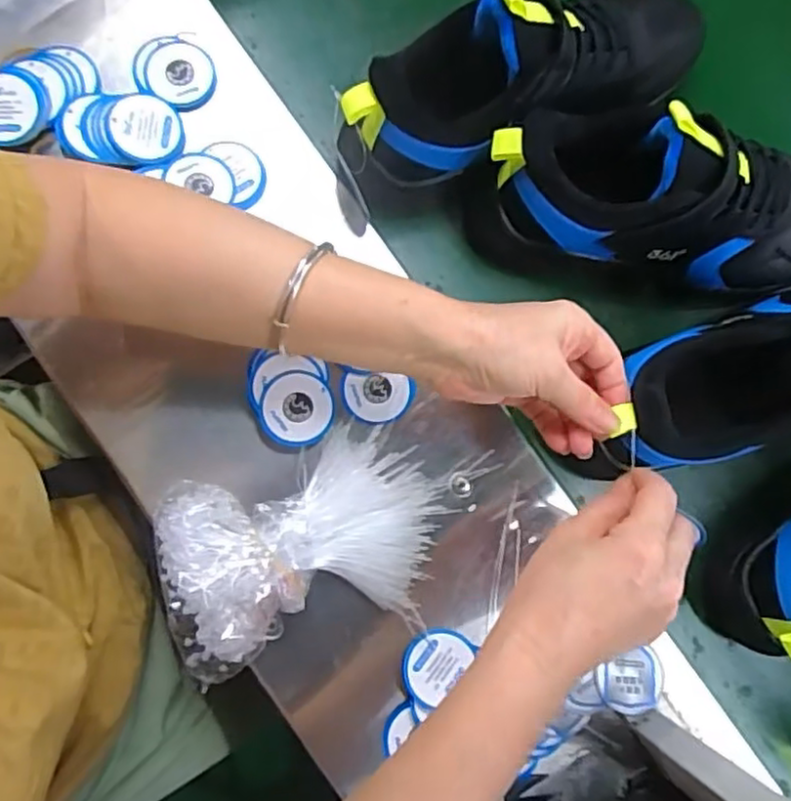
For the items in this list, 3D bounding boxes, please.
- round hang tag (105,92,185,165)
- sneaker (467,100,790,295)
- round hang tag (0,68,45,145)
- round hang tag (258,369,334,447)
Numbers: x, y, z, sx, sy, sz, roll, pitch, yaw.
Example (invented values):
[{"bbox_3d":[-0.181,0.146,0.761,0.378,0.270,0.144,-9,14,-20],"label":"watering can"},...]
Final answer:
[{"bbox_3d":[-0.173,-0.188,0.465,0.048,0.008,0.046,-2,100,-11],"label":"round hang tag"},{"bbox_3d":[0.187,-0.138,0.458,0.280,0.108,0.095,2,78,1],"label":"sneaker"},{"bbox_3d":[-0.258,-0.194,0.443,0.047,0.004,0.050,1,84,-11],"label":"round hang tag"},{"bbox_3d":[-0.065,0.005,0.446,0.047,0.005,0.048,1,83,-5],"label":"round hang tag"}]

